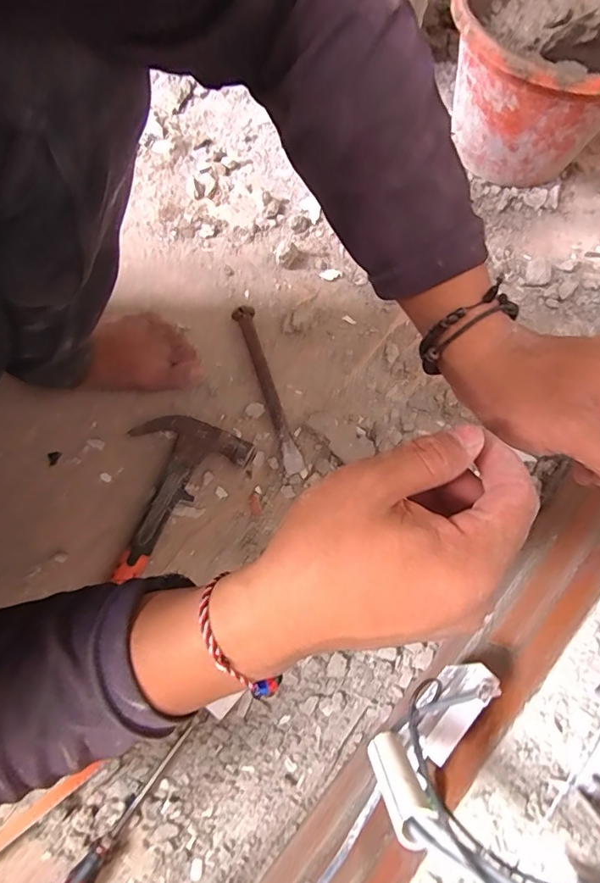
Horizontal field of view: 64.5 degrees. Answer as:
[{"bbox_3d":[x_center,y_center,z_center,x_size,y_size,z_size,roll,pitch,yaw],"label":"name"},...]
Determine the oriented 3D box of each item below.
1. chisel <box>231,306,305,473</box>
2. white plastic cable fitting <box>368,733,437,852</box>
[{"bbox_3d":[-0.036,-0.061,0.542,0.022,0.024,0.200,-17,75,-6],"label":"chisel"},{"bbox_3d":[0.050,0.175,0.243,0.019,0.051,0.014,-15,108,-5],"label":"white plastic cable fitting"}]

